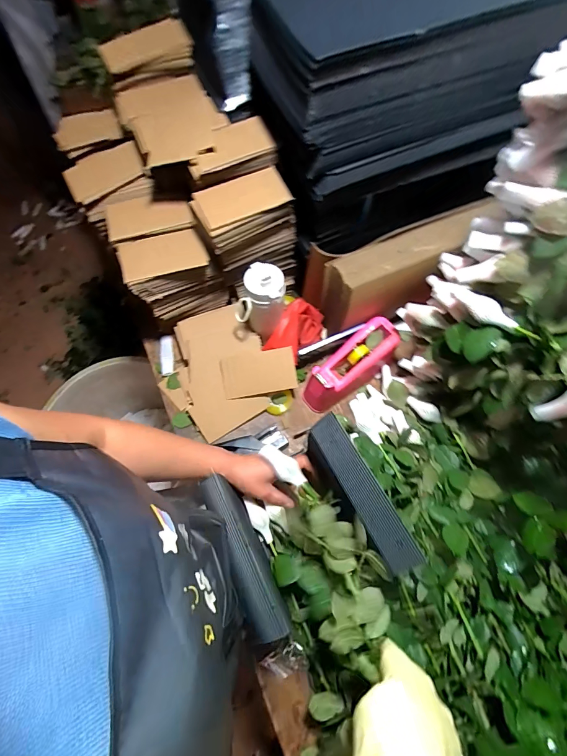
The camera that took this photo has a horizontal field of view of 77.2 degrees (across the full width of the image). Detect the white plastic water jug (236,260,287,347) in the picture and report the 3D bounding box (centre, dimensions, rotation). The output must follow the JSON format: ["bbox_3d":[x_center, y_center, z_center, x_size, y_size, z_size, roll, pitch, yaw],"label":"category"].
[{"bbox_3d":[-0.045,-0.138,0.684,0.092,0.160,0.073,-14,68,-5],"label":"white plastic water jug"}]

